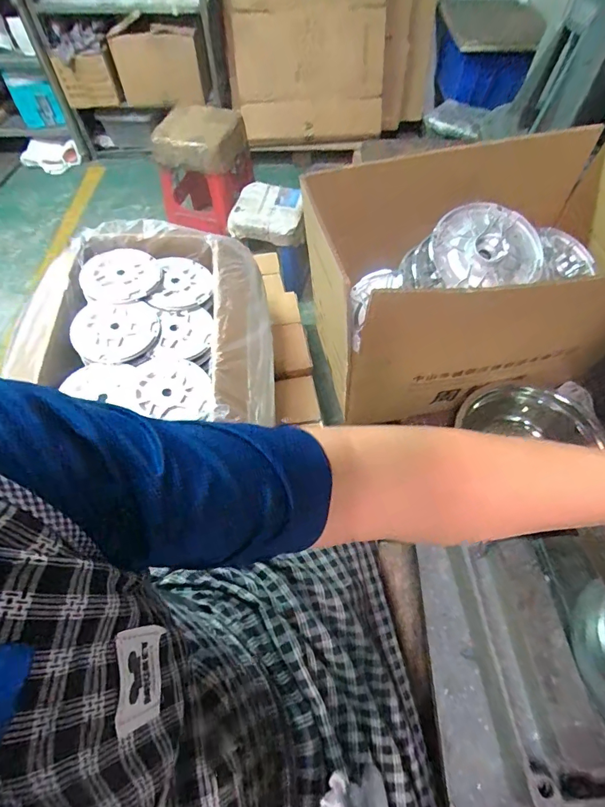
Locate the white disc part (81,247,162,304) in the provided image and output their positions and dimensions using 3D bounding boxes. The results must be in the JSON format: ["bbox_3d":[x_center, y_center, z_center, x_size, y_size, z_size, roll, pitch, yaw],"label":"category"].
[{"bbox_3d":[-0.331,-0.233,0.779,0.139,0.013,0.123,-38,75,-21],"label":"white disc part"}]

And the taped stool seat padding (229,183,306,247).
[{"bbox_3d":[-0.153,-0.722,1.640,0.259,0.123,0.253,-3,56,-3],"label":"taped stool seat padding"}]

